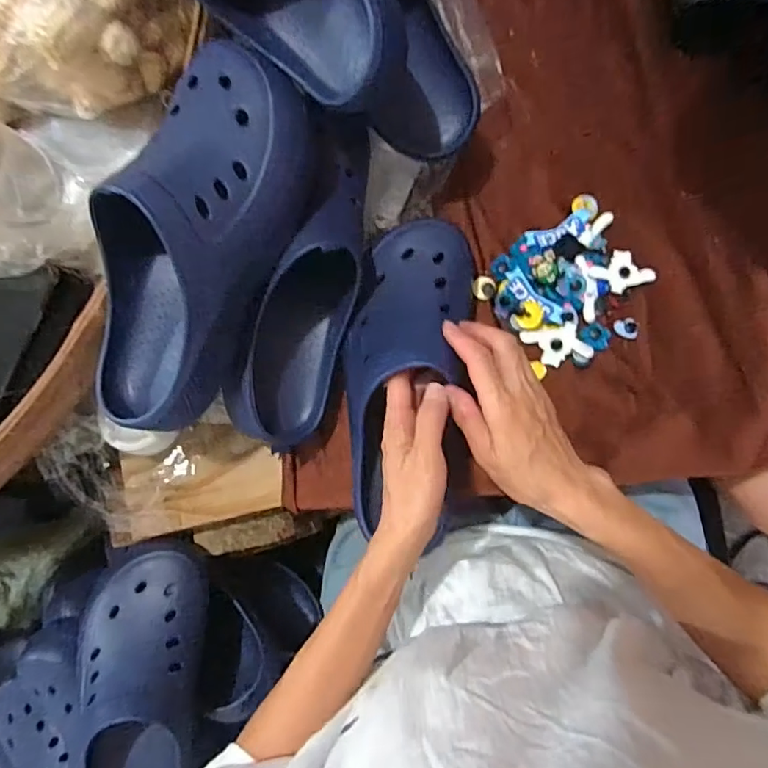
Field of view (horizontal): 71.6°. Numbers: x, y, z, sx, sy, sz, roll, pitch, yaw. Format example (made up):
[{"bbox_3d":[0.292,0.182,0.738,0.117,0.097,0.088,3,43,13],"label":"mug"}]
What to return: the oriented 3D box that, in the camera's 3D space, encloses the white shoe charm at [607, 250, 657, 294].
[{"bbox_3d":[0.220,-0.103,0.482,0.044,0.016,0.037,-23,83,3],"label":"white shoe charm"}]

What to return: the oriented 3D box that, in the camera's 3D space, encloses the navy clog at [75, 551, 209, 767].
[{"bbox_3d":[-0.214,0.273,0.451,0.097,0.080,0.234,-2,84,5],"label":"navy clog"}]

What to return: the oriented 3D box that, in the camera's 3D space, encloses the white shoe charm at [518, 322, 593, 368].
[{"bbox_3d":[0.154,-0.035,0.476,0.054,0.015,0.034,-11,84,5],"label":"white shoe charm"}]

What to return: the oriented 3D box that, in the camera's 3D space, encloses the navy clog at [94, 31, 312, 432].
[{"bbox_3d":[-0.139,-0.103,0.377,0.113,0.085,0.277,23,87,7],"label":"navy clog"}]

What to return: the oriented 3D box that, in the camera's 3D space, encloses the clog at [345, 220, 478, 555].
[{"bbox_3d":[0.021,-0.015,0.448,0.103,0.084,0.255,9,79,6],"label":"clog"}]

